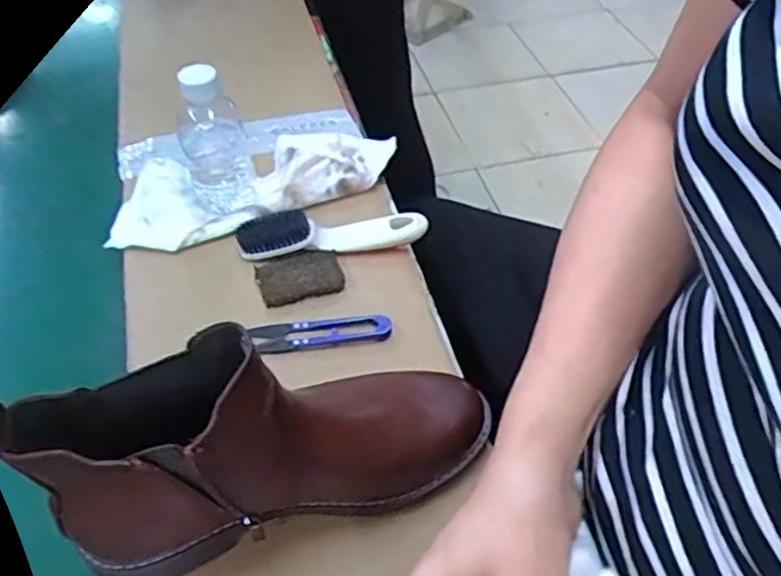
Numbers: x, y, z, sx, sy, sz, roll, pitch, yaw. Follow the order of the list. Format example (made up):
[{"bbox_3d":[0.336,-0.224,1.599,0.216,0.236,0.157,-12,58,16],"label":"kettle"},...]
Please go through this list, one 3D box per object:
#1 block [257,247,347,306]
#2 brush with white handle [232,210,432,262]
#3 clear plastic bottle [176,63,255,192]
[{"bbox_3d":[-0.076,-0.010,0.556,0.069,0.011,0.046,-15,50,-13],"label":"block"},{"bbox_3d":[-0.053,-0.049,0.579,0.161,0.029,0.041,-8,49,-6],"label":"brush with white handle"},{"bbox_3d":[-0.156,-0.141,0.576,0.054,0.114,0.049,-15,50,-12],"label":"clear plastic bottle"}]

